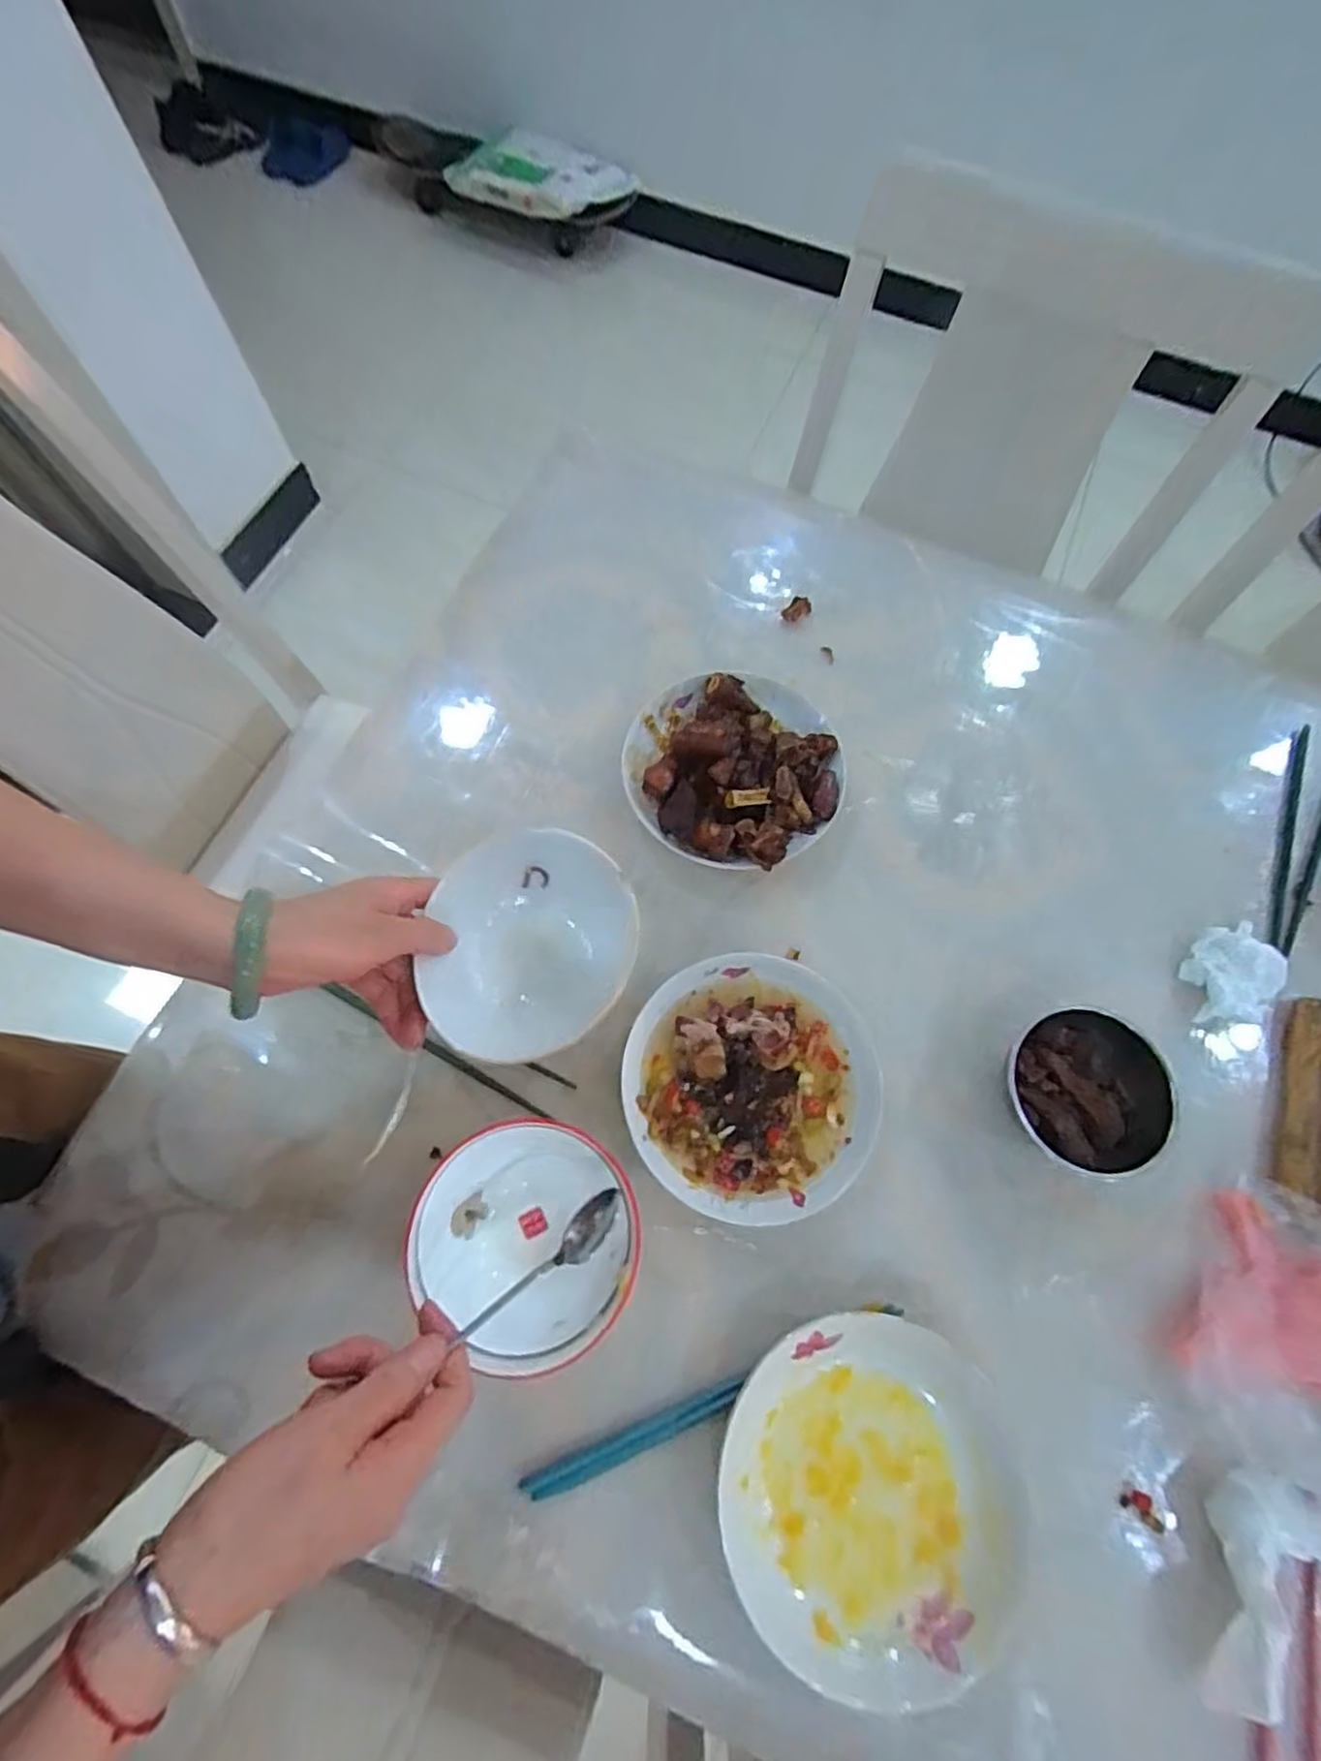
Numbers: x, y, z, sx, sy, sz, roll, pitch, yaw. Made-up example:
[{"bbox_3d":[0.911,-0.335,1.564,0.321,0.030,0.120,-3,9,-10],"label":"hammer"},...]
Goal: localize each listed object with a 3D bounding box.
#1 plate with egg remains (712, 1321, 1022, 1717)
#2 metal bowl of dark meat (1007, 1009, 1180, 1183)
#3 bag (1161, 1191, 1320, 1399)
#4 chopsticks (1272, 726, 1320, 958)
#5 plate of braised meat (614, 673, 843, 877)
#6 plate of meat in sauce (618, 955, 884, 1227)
[{"bbox_3d":[0.124,0.345,0.400,0.173,0.030,0.164,0,68,1],"label":"plate with egg remains"},{"bbox_3d":[0.280,0.140,0.470,0.097,0.051,0.099,0,68,1],"label":"metal bowl of dark meat"},{"bbox_3d":[0.364,0.256,0.423,0.063,0.052,0.114,34,72,11],"label":"bag"},{"bbox_3d":[0.508,-0.032,0.556,0.046,0.016,0.219,28,71,12],"label":"chopsticks"},{"bbox_3d":[0.058,-0.087,0.543,0.162,0.053,0.159,0,68,1],"label":"plate of braised meat"},{"bbox_3d":[0.062,0.135,0.470,0.170,0.039,0.160,0,68,1],"label":"plate of meat in sauce"}]

